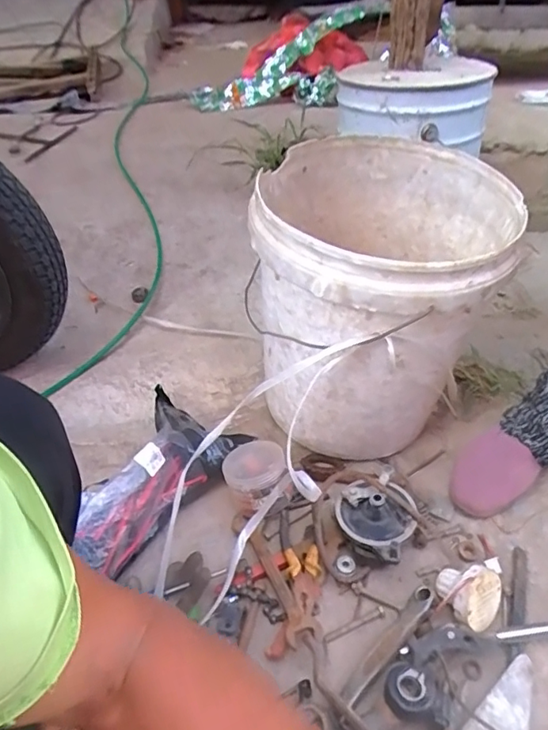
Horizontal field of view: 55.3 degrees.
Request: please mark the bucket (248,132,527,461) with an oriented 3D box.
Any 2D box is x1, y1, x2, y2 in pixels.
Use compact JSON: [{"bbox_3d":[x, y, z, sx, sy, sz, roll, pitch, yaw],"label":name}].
[{"bbox_3d":[0.131,-0.072,0.732,0.308,0.357,0.312,-1,40,1],"label":"bucket"}]

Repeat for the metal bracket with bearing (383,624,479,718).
[{"bbox_3d":[0.158,0.316,0.546,0.116,0.041,0.057,-30,49,-31],"label":"metal bracket with bearing"}]

